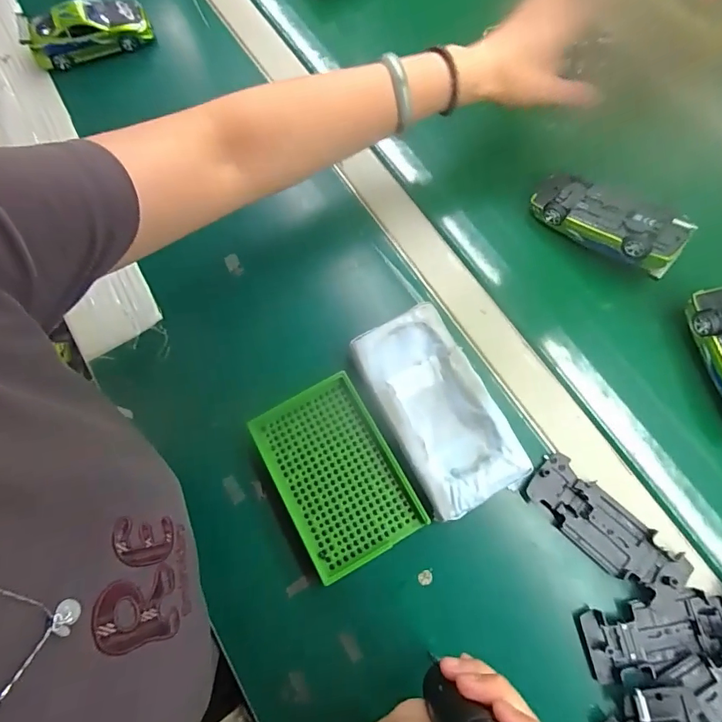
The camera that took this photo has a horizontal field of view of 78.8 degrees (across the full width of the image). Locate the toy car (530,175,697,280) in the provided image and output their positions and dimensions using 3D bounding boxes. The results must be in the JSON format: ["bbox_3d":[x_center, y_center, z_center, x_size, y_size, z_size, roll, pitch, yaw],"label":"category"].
[{"bbox_3d":[0.221,-0.126,0.399,0.130,0.038,0.042,38,78,25],"label":"toy car"}]

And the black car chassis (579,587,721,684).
[{"bbox_3d":[0.227,0.194,0.318,0.125,0.012,0.048,-11,74,-2],"label":"black car chassis"}]

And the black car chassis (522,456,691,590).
[{"bbox_3d":[0.189,0.129,0.340,0.125,0.008,0.046,41,79,12],"label":"black car chassis"}]

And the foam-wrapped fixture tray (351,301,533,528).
[{"bbox_3d":[0.059,0.039,0.361,0.081,0.034,0.159,-27,75,-6],"label":"foam-wrapped fixture tray"}]

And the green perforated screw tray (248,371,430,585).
[{"bbox_3d":[-0.020,0.090,0.358,0.092,0.019,0.138,-29,75,-6],"label":"green perforated screw tray"}]

